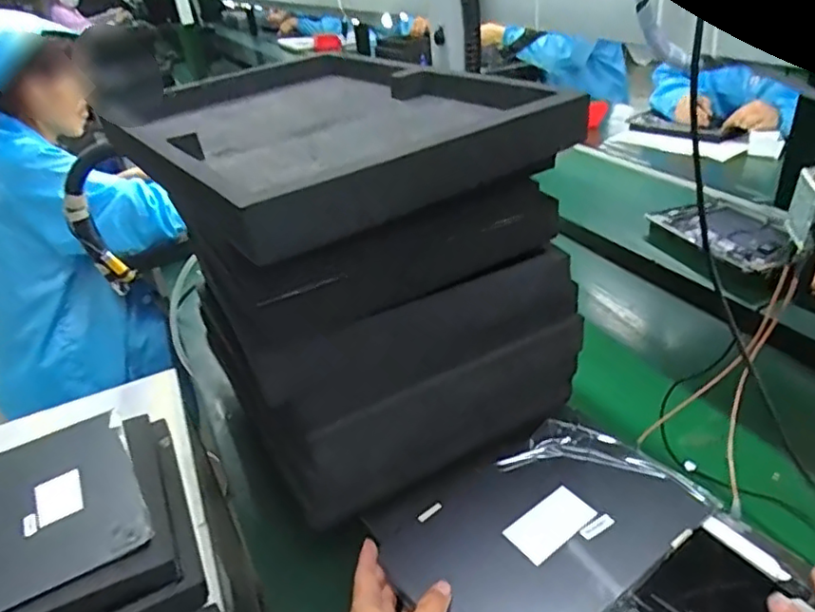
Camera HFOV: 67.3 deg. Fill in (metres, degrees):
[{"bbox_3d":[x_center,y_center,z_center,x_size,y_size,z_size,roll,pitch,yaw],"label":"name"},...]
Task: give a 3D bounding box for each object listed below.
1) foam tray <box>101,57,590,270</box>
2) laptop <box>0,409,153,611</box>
[{"bbox_3d":[-0.091,-0.177,0.607,0.293,0.069,0.453,-22,35,-22],"label":"foam tray"},{"bbox_3d":[-0.412,0.218,0.702,0.180,0.013,0.259,-23,35,-23],"label":"laptop"}]

